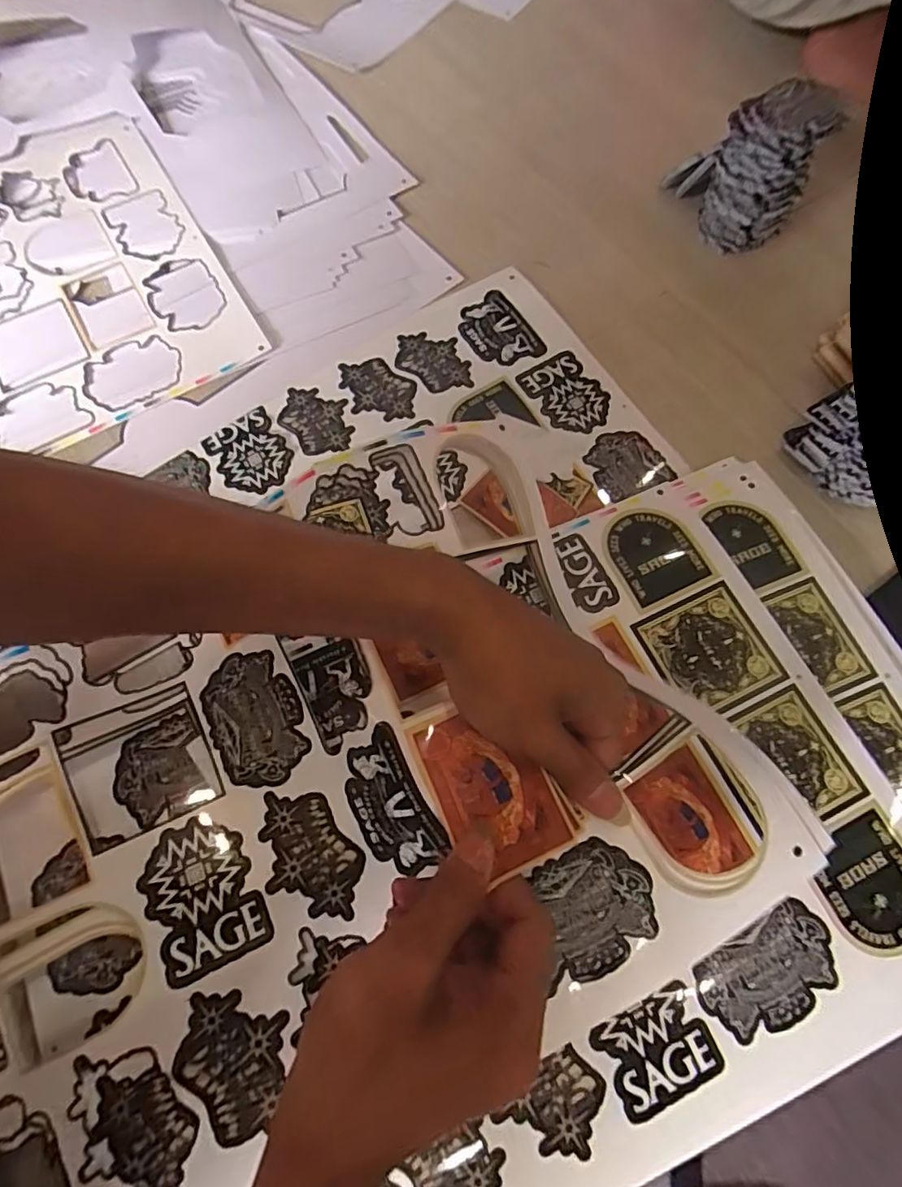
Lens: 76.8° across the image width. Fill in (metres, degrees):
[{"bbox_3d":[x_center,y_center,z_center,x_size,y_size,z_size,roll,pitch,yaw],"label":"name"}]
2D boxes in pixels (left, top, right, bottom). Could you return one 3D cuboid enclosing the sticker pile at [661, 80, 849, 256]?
[{"bbox_3d":[0.255,-0.373,0.491,0.069,0.105,0.101,-30,74,-11],"label":"sticker pile"}]

